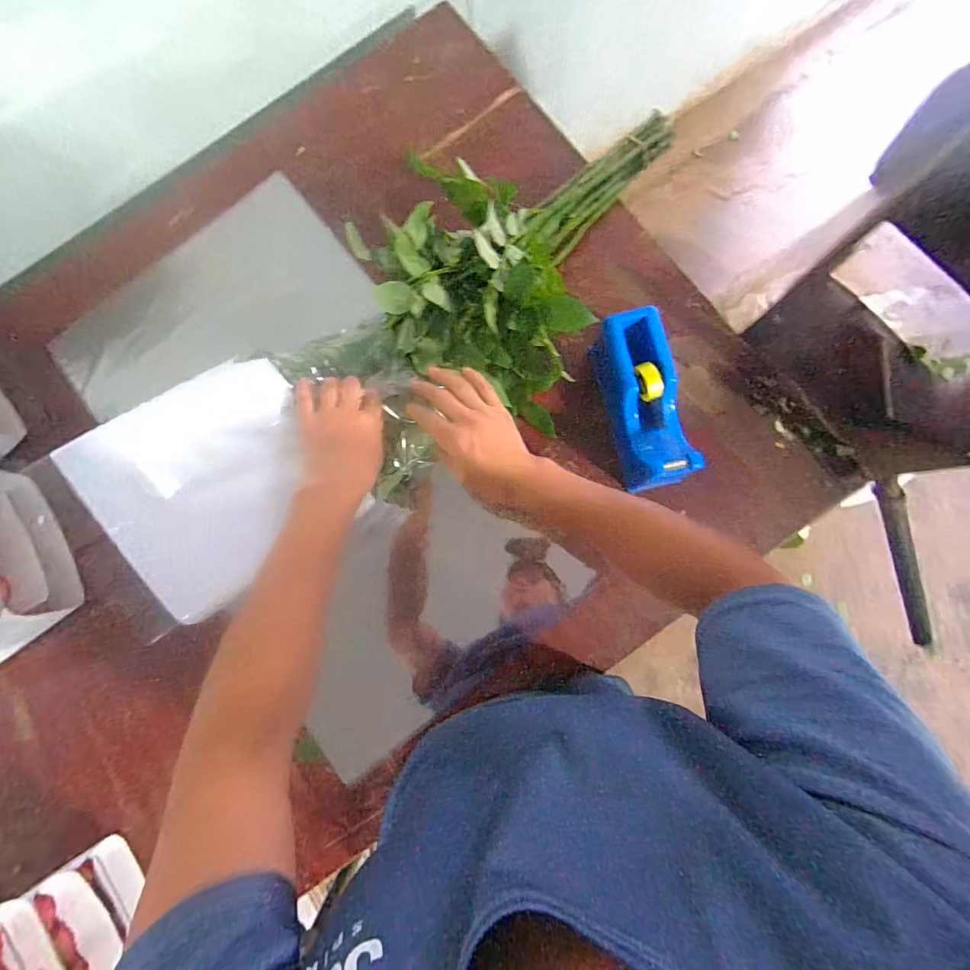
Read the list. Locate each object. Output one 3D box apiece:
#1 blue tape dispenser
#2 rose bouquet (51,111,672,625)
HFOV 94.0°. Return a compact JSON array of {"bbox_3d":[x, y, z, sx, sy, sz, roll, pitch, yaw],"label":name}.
[{"bbox_3d":[0.180,-0.105,0.526,0.076,0.077,0.189,-14,96,1],"label":"blue tape dispenser"},{"bbox_3d":[-0.052,-0.165,0.534,0.756,0.133,0.244,-41,83,-14],"label":"rose bouquet"}]

